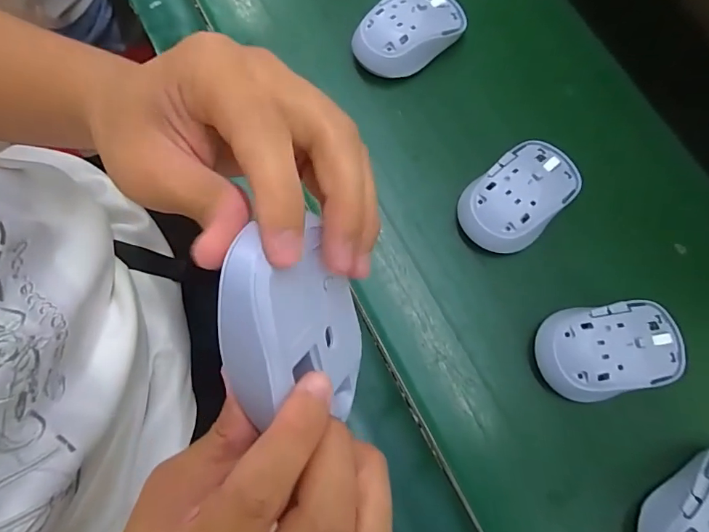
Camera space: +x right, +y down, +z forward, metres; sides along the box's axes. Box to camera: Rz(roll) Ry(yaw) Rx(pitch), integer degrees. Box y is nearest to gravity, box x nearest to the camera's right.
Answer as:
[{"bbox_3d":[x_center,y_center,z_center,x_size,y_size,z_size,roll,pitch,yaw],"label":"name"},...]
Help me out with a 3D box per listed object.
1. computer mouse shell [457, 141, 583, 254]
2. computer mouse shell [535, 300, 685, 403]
[{"bbox_3d":[0.126,-0.053,0.349,0.098,0.031,0.060,-40,78,-9],"label":"computer mouse shell"},{"bbox_3d":[0.177,0.058,0.315,0.097,0.030,0.061,-6,75,-1],"label":"computer mouse shell"}]

